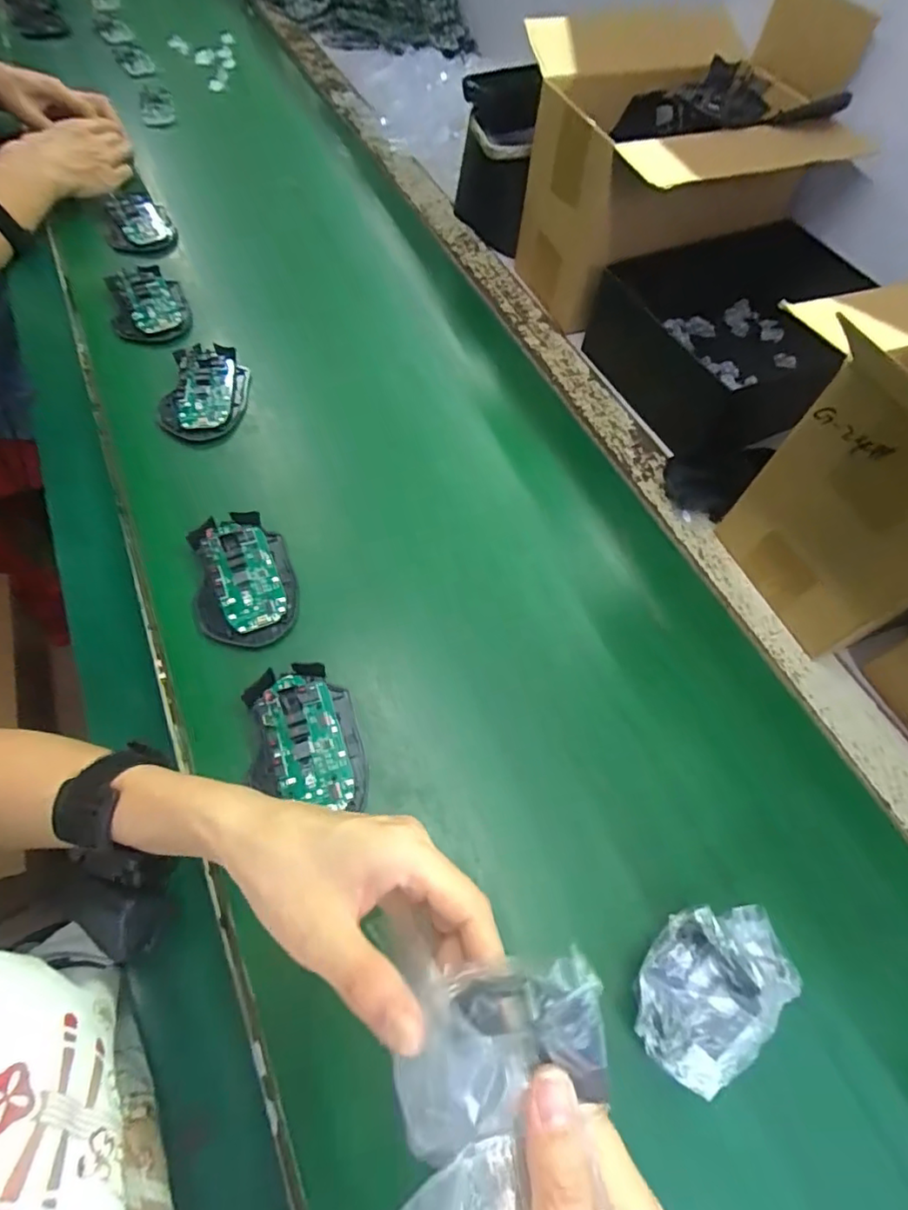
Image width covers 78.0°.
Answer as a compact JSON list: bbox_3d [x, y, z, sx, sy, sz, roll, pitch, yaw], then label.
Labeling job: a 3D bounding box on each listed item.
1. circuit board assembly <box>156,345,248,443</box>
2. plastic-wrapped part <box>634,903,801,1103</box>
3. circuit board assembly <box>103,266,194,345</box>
[{"bbox_3d":[-0.237,-0.202,0.534,0.079,0.018,0.111,2,64,2],"label":"circuit board assembly"},{"bbox_3d":[0.140,0.200,0.296,0.097,0.029,0.067,-38,69,-15],"label":"plastic-wrapped part"},{"bbox_3d":[-0.331,-0.324,0.607,0.076,0.019,0.136,-25,66,-10],"label":"circuit board assembly"}]

